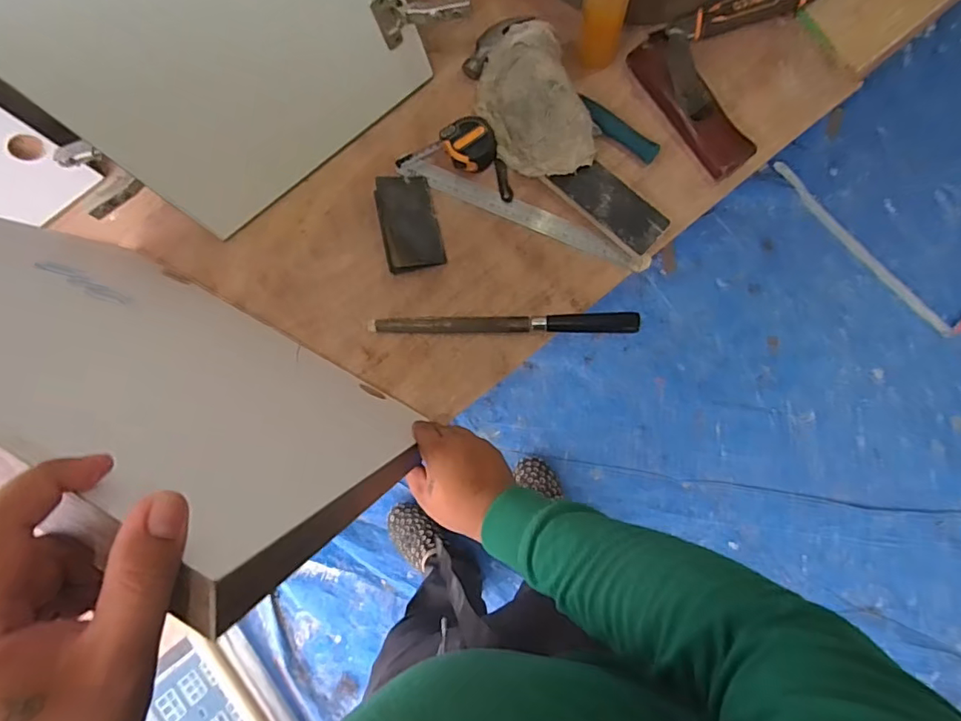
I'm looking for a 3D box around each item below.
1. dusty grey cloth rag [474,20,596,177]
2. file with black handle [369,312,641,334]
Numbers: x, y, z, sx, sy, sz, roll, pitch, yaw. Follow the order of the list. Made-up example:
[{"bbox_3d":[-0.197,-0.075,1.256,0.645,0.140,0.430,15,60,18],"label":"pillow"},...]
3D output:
[{"bbox_3d":[0.059,-0.315,0.656,0.117,0.049,0.199,-22,85,1],"label":"dusty grey cloth rag"},{"bbox_3d":[0.025,-0.045,0.649,0.323,0.030,0.022,1,86,3],"label":"file with black handle"}]

